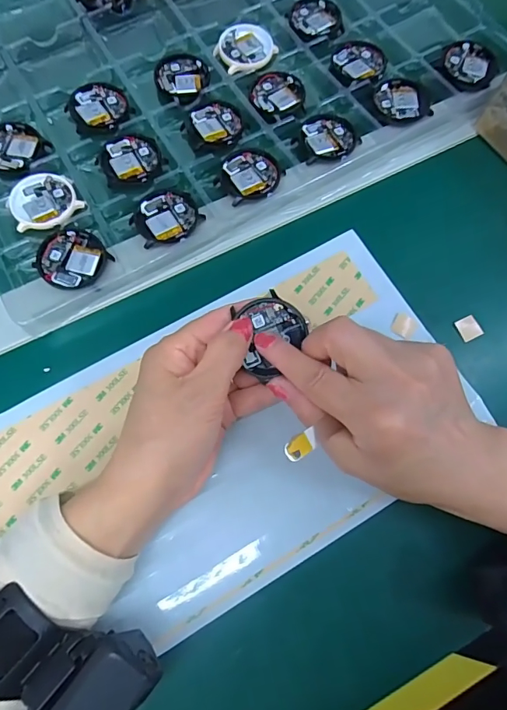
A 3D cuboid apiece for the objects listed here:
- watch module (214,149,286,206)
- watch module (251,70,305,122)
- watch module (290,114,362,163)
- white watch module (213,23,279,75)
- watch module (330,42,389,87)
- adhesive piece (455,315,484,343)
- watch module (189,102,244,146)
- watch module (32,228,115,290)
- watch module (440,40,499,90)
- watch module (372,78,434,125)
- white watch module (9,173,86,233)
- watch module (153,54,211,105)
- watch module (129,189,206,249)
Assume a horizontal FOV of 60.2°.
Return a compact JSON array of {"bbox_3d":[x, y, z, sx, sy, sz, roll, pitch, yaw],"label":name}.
[{"bbox_3d":[-0.003,-0.132,0.323,0.045,0.004,0.046,43,77,10],"label":"watch module"},{"bbox_3d":[0.020,-0.207,0.348,0.041,0.005,0.047,-20,75,-7],"label":"watch module"},{"bbox_3d":[0.055,-0.165,0.333,0.047,0.004,0.045,-32,77,-10],"label":"watch module"},{"bbox_3d":[-0.006,-0.255,0.364,0.048,0.005,0.046,-39,78,-11],"label":"white watch module"},{"bbox_3d":[0.086,-0.240,0.360,0.044,0.008,0.044,26,75,6],"label":"watch module"},{"bbox_3d":[0.148,-0.018,0.300,0.014,0.004,0.016,-27,76,-9],"label":"adhesive piece"},{"bbox_3d":[-0.028,-0.180,0.339,0.036,0.004,0.044,-23,76,-8],"label":"watch module"},{"bbox_3d":[-0.124,-0.066,0.298,0.043,0.006,0.043,44,77,11],"label":"watch module"},{"bbox_3d":[0.175,-0.236,0.354,0.044,0.005,0.043,7,74,1],"label":"watch module"},{"bbox_3d":[0.115,-0.201,0.346,0.041,0.007,0.043,-15,75,-6],"label":"watch module"},{"bbox_3d":[-0.152,-0.113,0.317,0.046,0.005,0.045,-24,76,-8],"label":"white watch module"},{"bbox_3d":[-0.058,-0.223,0.356,0.043,0.006,0.049,-7,74,-3],"label":"watch module"},{"bbox_3d":[-0.062,-0.099,0.311,0.046,0.004,0.044,-24,76,-8],"label":"watch module"}]

